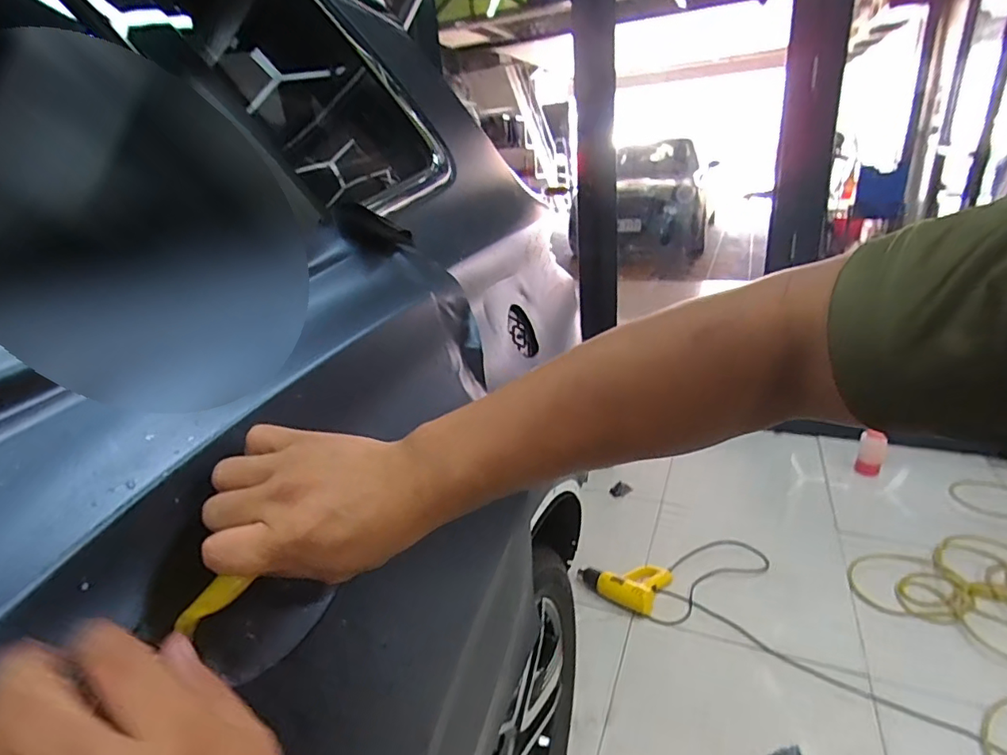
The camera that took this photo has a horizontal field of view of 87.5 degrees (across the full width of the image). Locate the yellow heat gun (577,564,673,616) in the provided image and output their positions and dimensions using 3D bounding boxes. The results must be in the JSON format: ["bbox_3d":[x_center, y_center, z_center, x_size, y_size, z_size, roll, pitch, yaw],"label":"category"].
[{"bbox_3d":[0.397,0.630,1.702,0.238,0.066,0.206,11,28,35],"label":"yellow heat gun"}]

